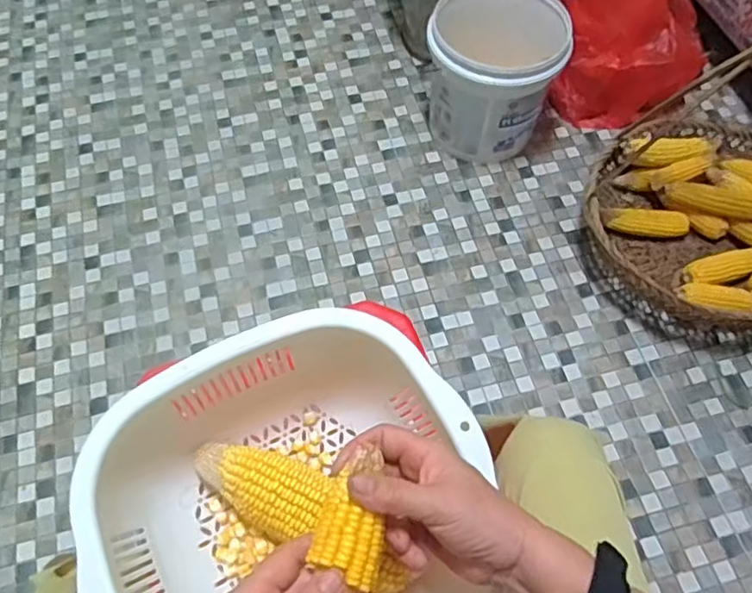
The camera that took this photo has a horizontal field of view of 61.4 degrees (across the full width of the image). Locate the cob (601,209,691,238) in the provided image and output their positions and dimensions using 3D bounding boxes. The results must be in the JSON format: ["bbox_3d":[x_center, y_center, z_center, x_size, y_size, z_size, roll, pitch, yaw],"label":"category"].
[{"bbox_3d":[0.512,-0.143,1.202,0.159,0.042,0.043,9,61,4],"label":"cob"}]

